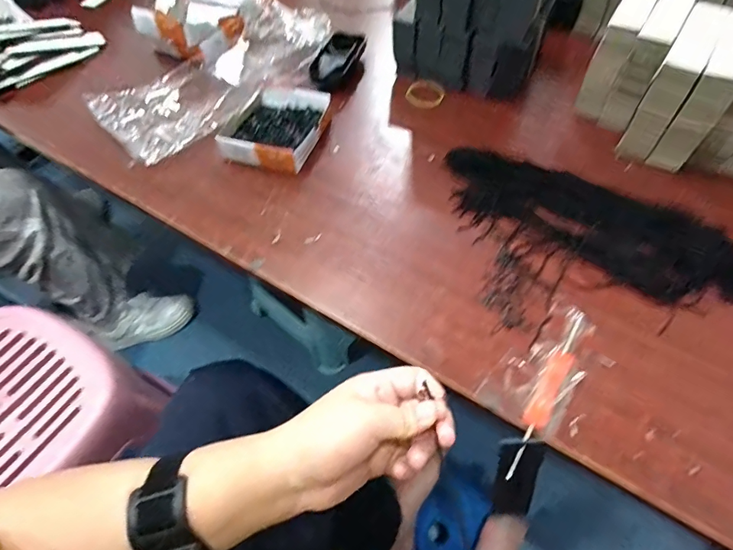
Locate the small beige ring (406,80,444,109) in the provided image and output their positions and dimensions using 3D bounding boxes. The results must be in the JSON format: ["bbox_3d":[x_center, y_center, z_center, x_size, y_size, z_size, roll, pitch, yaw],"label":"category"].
[{"bbox_3d":[0.075,-0.233,0.561,0.048,0.004,0.053,24,60,18],"label":"small beige ring"}]

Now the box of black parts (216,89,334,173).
[{"bbox_3d":[-0.104,-0.179,0.516,0.102,0.030,0.128,17,58,14],"label":"box of black parts"}]

